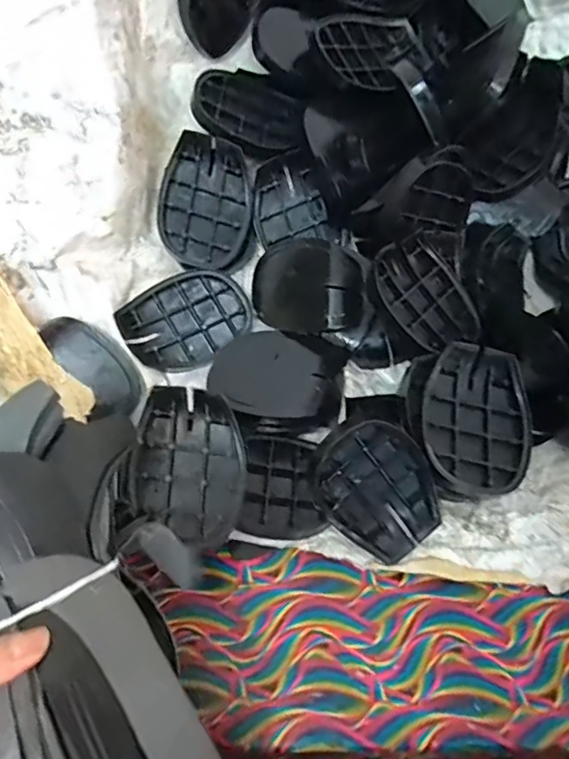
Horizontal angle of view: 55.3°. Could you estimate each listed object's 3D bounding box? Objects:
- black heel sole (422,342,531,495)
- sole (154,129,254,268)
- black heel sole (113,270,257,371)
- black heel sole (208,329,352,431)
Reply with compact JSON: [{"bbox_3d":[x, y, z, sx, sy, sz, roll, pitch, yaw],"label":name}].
[{"bbox_3d":[0.160,0.031,0.447,0.086,0.028,0.115,17,65,4],"label":"black heel sole"},{"bbox_3d":[-0.078,-0.173,0.535,0.091,0.021,0.118,13,92,-3],"label":"sole"},{"bbox_3d":[-0.095,-0.059,0.528,0.114,0.020,0.087,-39,91,-13],"label":"black heel sole"},{"bbox_3d":[-0.005,-0.005,0.509,0.120,0.031,0.094,6,54,4],"label":"black heel sole"}]

